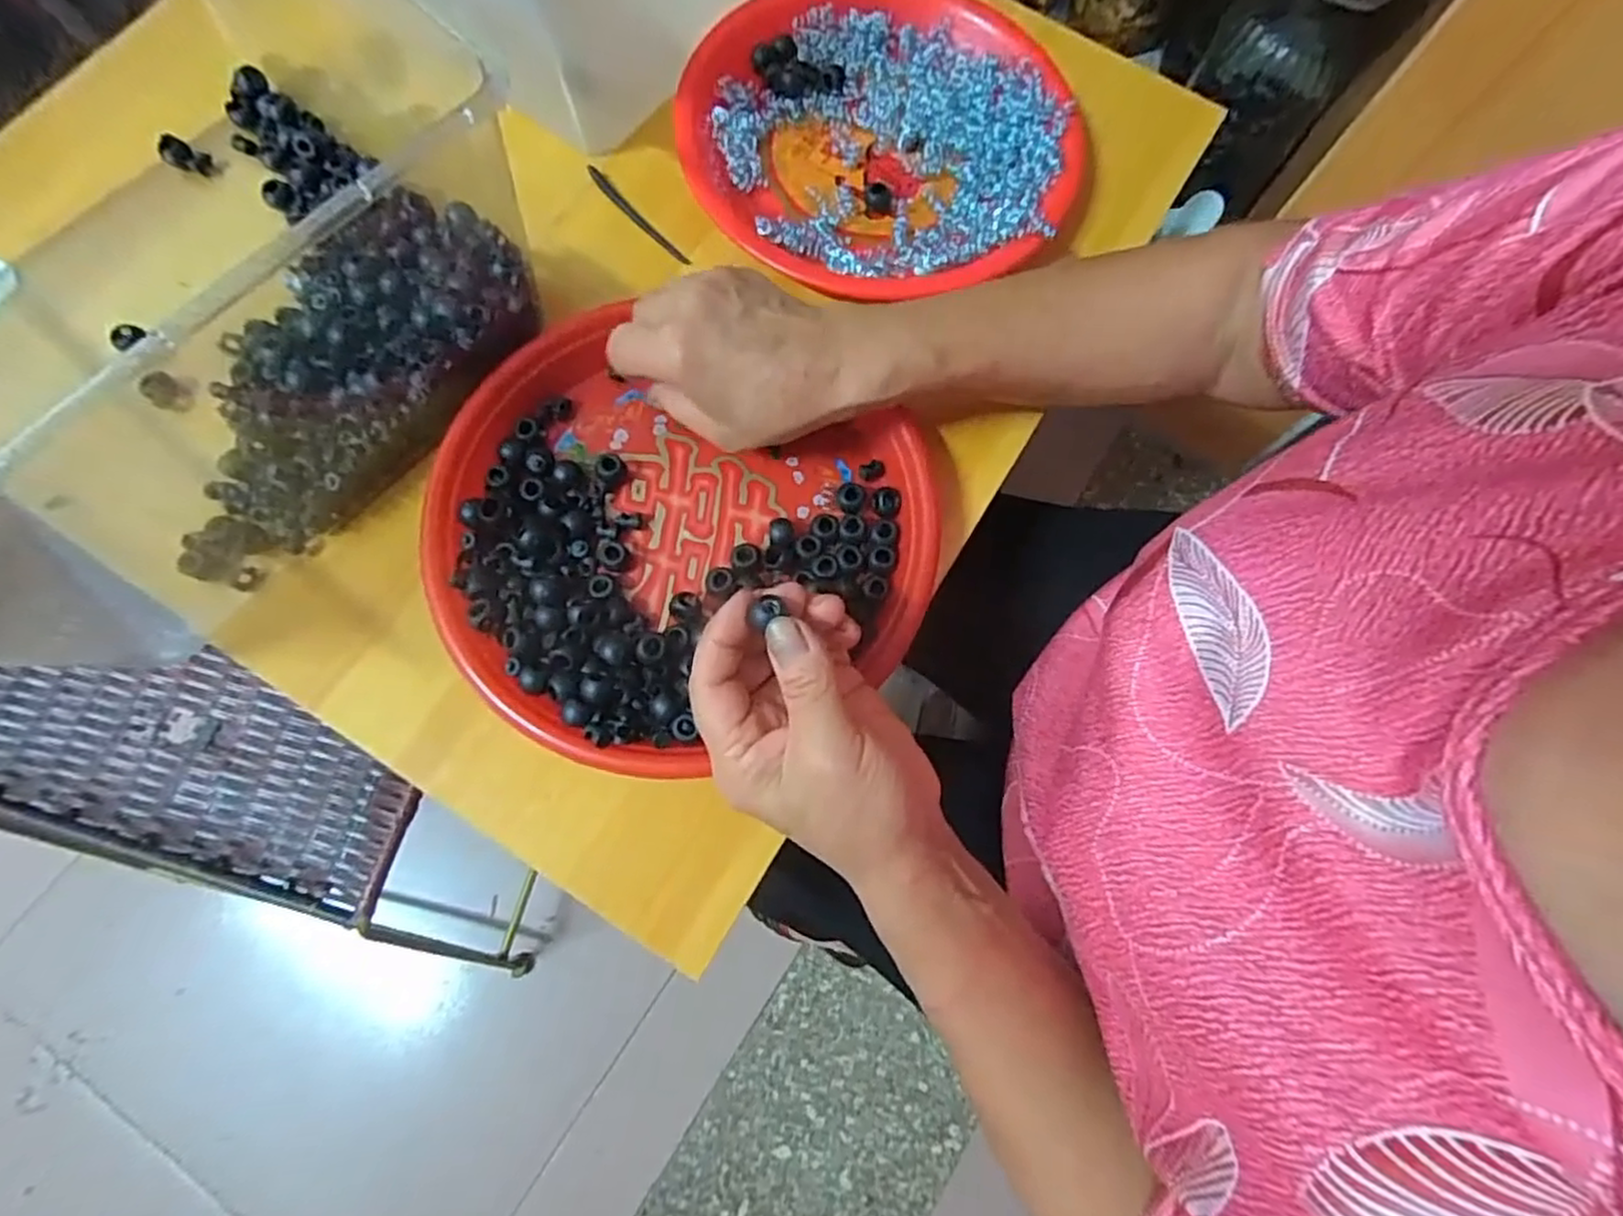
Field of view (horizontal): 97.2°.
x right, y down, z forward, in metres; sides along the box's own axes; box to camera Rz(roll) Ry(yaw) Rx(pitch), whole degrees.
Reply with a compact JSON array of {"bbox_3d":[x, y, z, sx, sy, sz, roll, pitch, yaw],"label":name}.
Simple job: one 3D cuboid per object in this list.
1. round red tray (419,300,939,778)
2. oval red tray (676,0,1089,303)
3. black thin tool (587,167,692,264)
[{"bbox_3d":[-0.065,-0.028,0.346,0.231,0.037,0.204,22,79,4],"label":"round red tray"},{"bbox_3d":[0.040,-0.277,0.414,0.223,0.027,0.214,-11,79,-3],"label":"oval red tray"},{"bbox_3d":[-0.099,-0.224,0.410,0.007,0.010,0.083,-42,82,-8],"label":"black thin tool"}]

